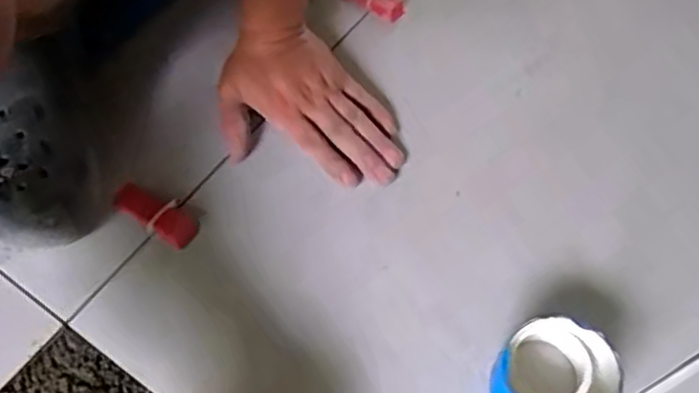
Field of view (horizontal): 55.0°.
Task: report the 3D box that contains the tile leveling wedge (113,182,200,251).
[{"bbox_3d":[-0.151,0.013,0.519,0.075,0.017,0.029,30,67,17],"label":"tile leveling wedge"}]

